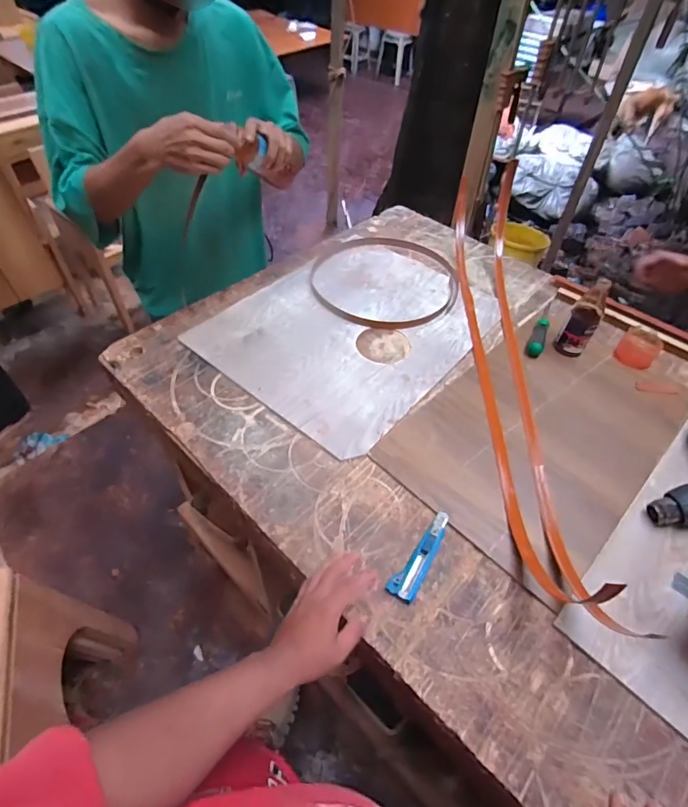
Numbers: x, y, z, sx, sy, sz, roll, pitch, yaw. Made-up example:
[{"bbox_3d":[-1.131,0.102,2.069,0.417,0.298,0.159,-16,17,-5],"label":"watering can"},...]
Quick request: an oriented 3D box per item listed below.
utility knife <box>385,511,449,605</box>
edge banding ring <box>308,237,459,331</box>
[{"bbox_3d":[0.118,0.224,0.665,0.036,0.017,0.148,30,55,22],"label":"utility knife"},{"bbox_3d":[0.100,-0.321,1.137,0.366,0.022,0.395,1,49,-1],"label":"edge banding ring"}]

